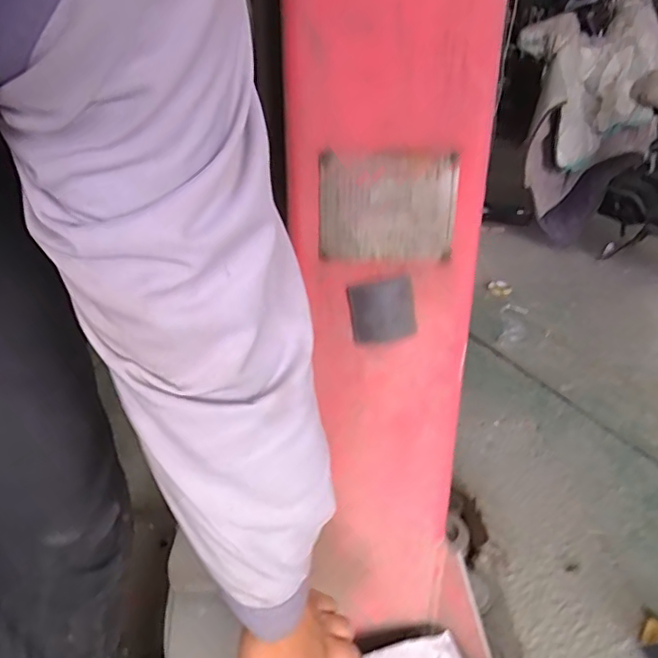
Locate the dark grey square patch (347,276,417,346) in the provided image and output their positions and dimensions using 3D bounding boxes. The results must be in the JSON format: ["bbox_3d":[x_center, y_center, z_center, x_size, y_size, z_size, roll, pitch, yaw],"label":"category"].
[{"bbox_3d":[0.050,-0.015,0.540,0.059,0.063,0.009,-4,23,12],"label":"dark grey square patch"}]

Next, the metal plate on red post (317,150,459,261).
[{"bbox_3d":[0.051,-0.105,0.504,0.118,0.091,0.007,0,25,0],"label":"metal plate on red post"}]

